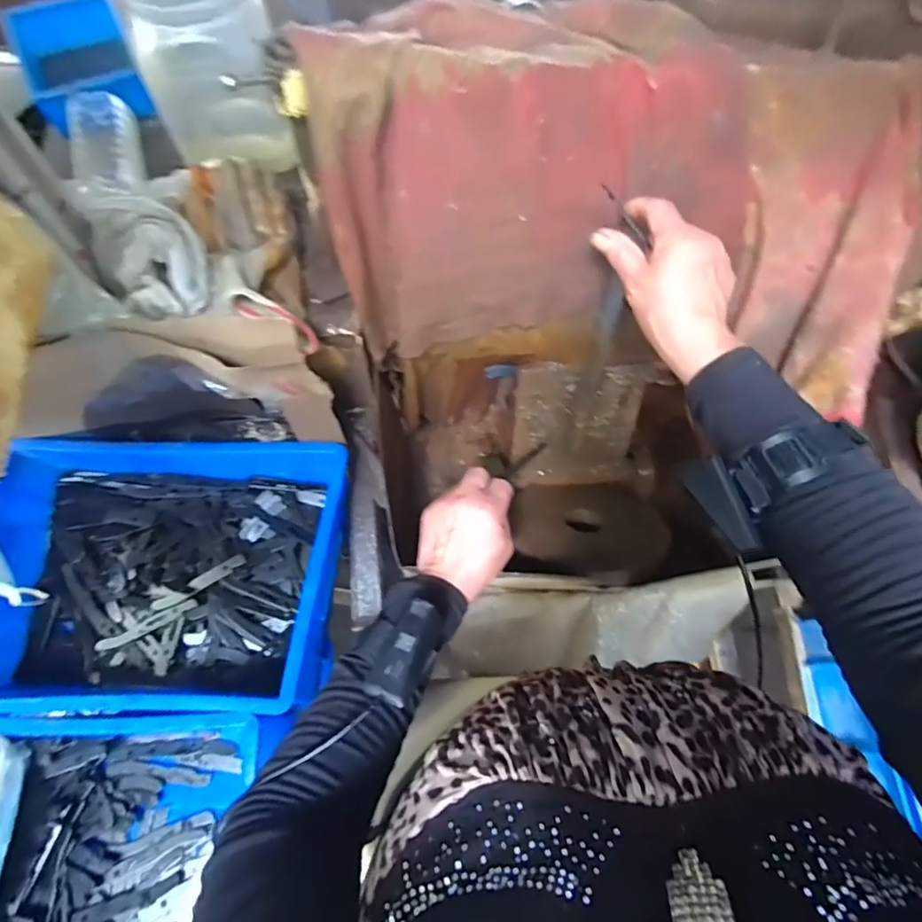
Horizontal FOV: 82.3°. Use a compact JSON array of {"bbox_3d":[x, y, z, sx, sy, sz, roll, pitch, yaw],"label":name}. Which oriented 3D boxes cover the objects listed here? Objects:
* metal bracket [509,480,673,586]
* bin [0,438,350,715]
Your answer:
[{"bbox_3d":[0.156,0.077,0.637,0.177,0.019,0.185,1,27,2],"label":"metal bracket"},{"bbox_3d":[-0.356,0.127,0.640,0.417,0.133,0.309,2,69,-2],"label":"bin"}]

